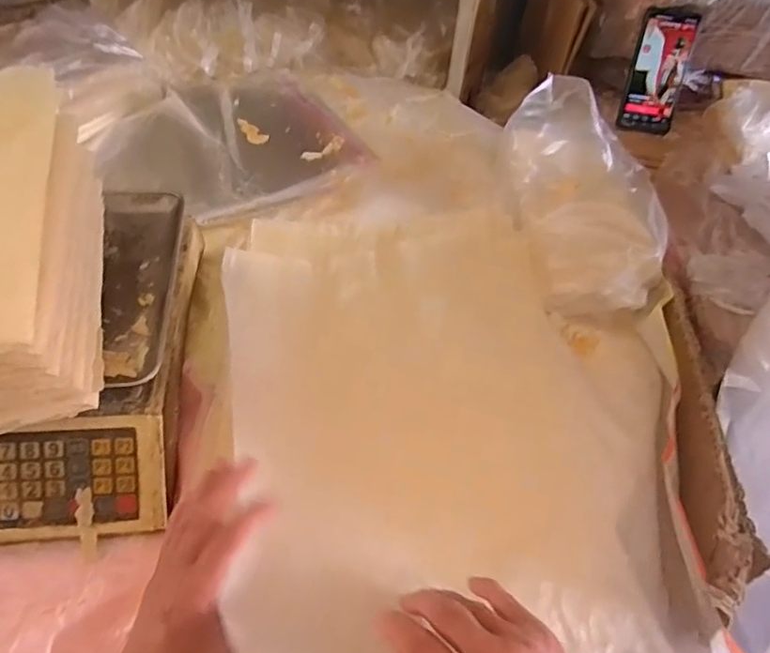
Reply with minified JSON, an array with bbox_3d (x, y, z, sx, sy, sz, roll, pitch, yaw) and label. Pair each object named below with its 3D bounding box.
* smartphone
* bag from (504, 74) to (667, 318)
[{"bbox_3d":[0.391,-0.364,0.785,0.077,0.158,0.018,8,21,4],"label":"smartphone"},{"bbox_3d":[0.238,-0.154,0.641,0.155,0.080,0.305,-3,65,-5],"label":"bag"}]

